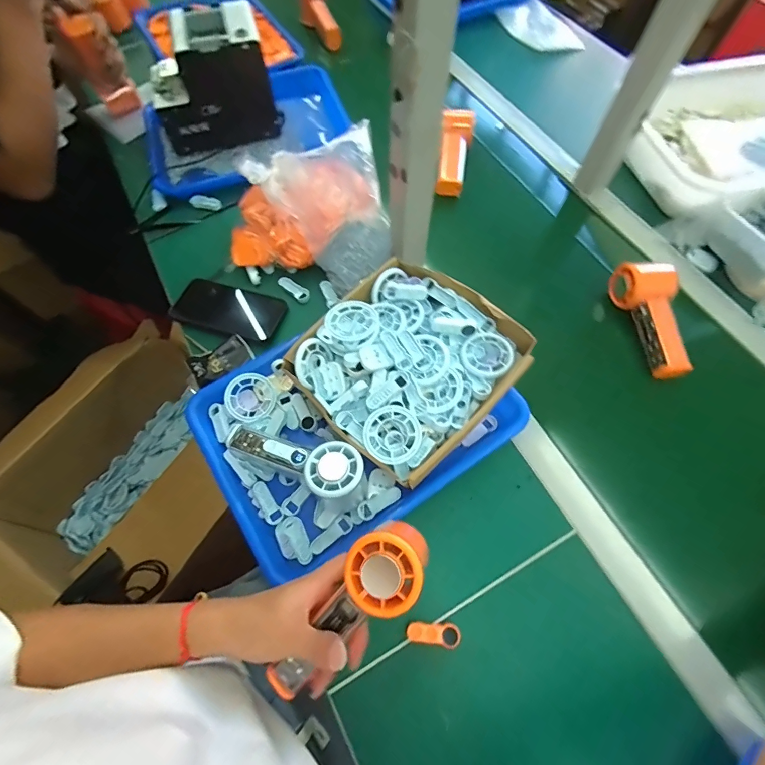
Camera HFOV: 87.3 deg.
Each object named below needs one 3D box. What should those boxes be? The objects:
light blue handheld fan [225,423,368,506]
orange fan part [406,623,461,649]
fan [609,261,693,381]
[{"bbox_3d":[-0.090,0.079,0.428,0.163,0.041,0.058,18,67,24],"label":"light blue handheld fan"},{"bbox_3d":[0.050,0.249,0.394,0.051,0.007,0.020,3,66,2],"label":"orange fan part"},{"bbox_3d":[0.355,-0.082,0.521,0.054,0.053,0.155,-12,80,-4],"label":"fan"}]

